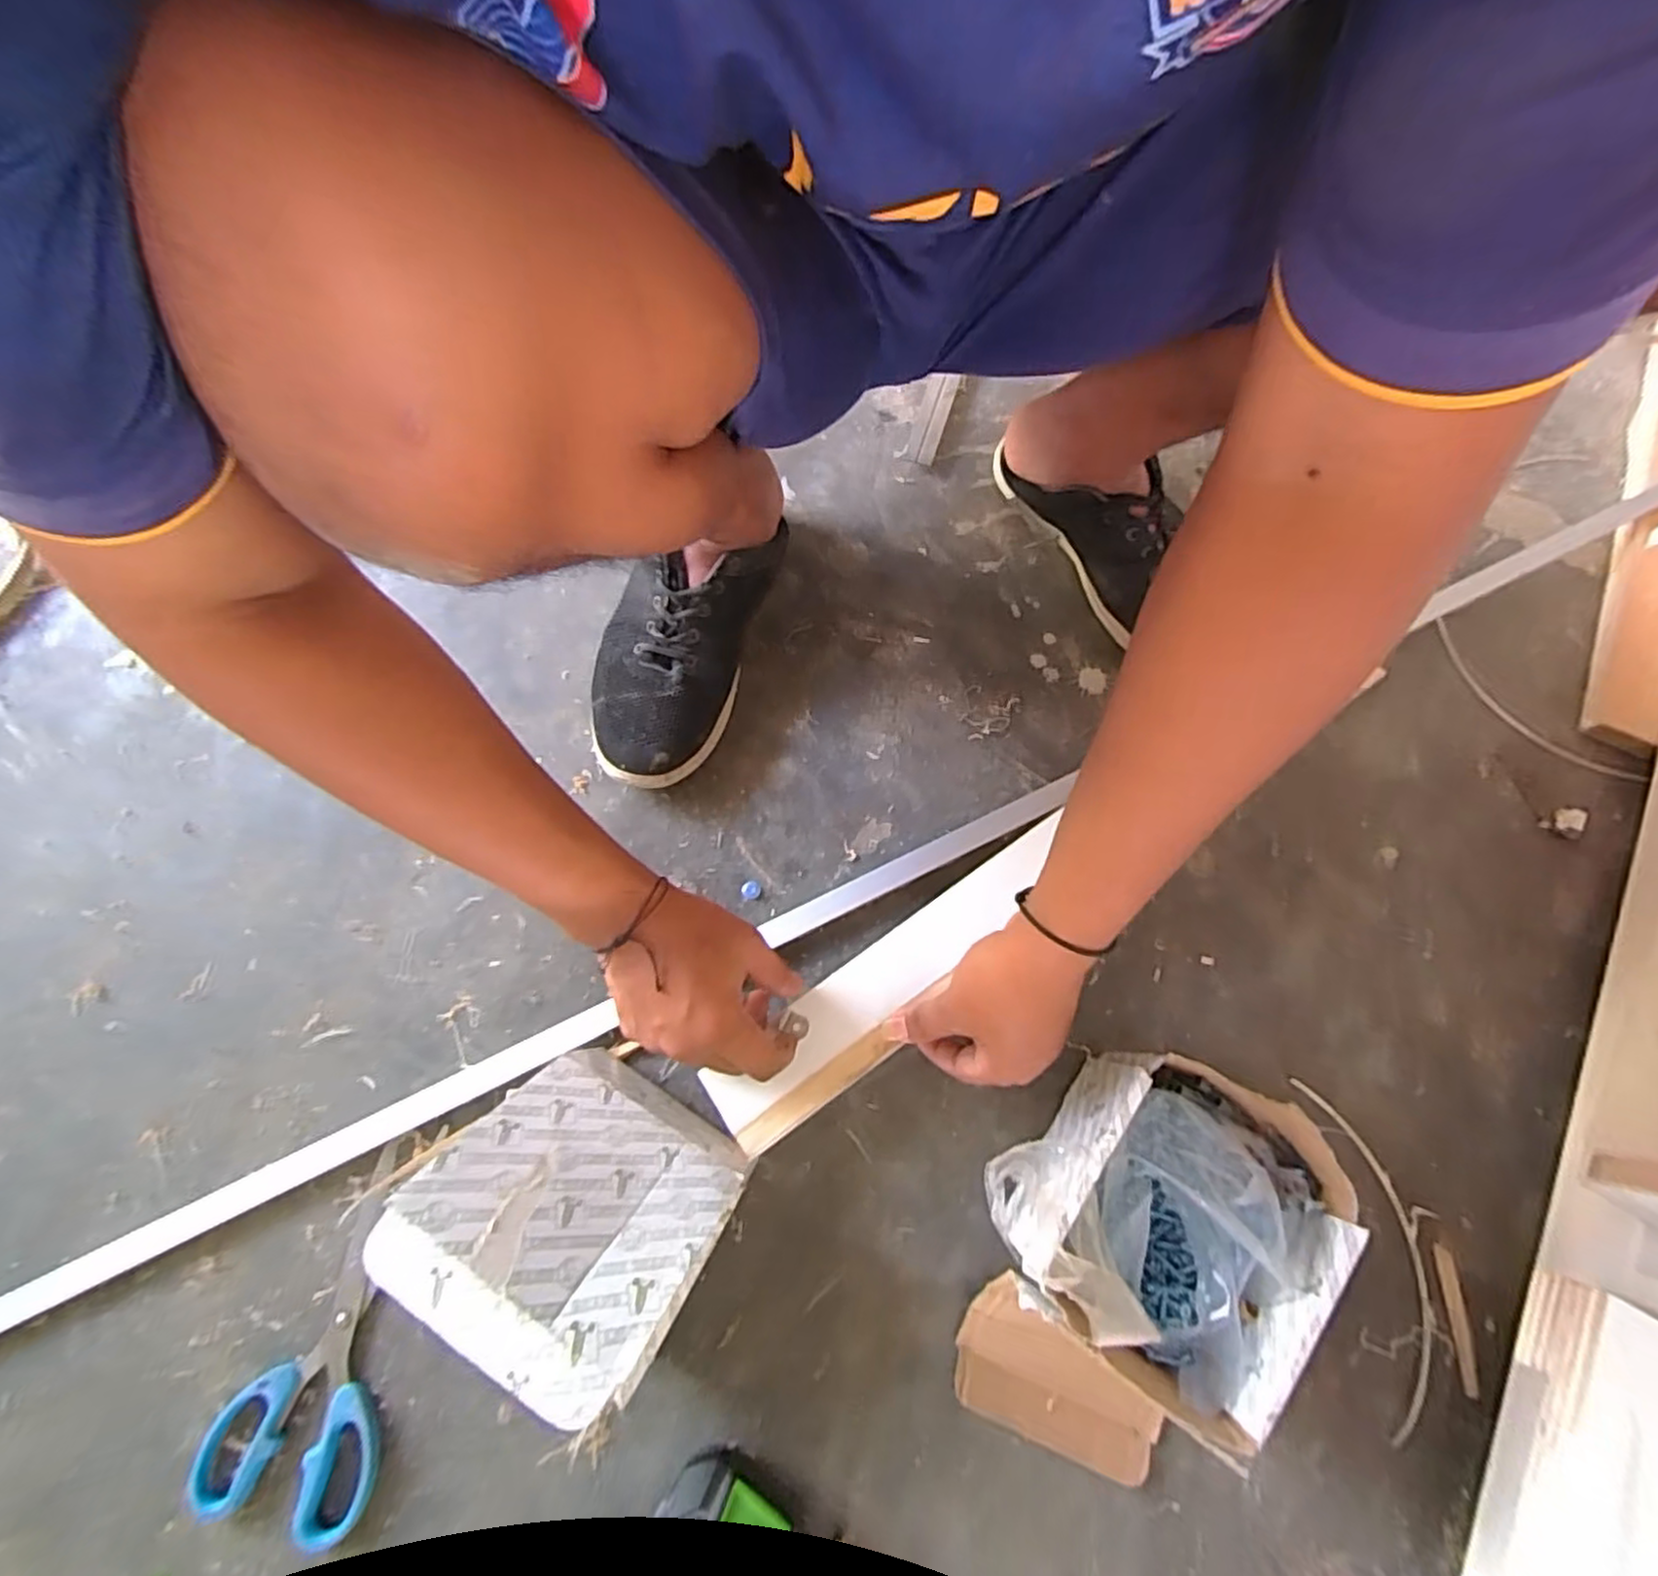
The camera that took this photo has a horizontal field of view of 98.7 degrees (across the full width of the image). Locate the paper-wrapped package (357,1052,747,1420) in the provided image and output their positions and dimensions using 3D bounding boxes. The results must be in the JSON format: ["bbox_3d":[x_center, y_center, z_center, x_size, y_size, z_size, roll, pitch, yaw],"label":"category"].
[{"bbox_3d":[-0.116,0.197,0.340,0.123,0.140,0.023,29,110,9],"label":"paper-wrapped package"}]

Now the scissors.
[{"bbox_3d":[-0.284,0.316,0.413,0.096,0.010,0.186,15,73,4],"label":"scissors"}]

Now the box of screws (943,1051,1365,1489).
[{"bbox_3d":[0.165,0.262,0.396,0.153,0.095,0.226,32,75,9],"label":"box of screws"}]

